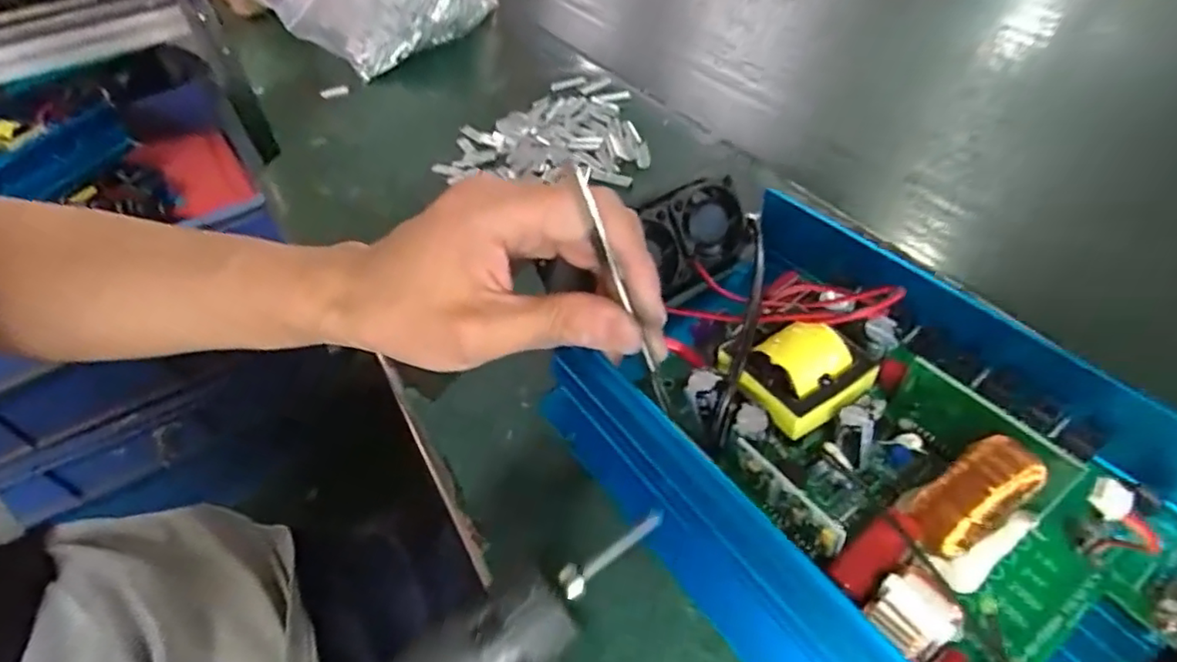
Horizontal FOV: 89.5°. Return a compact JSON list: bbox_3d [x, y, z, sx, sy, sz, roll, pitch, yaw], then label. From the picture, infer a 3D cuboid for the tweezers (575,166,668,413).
[{"bbox_3d":[0.014,-0.011,0.212,0.006,0.098,0.004,-37,28,-27],"label":"tweezers"}]

